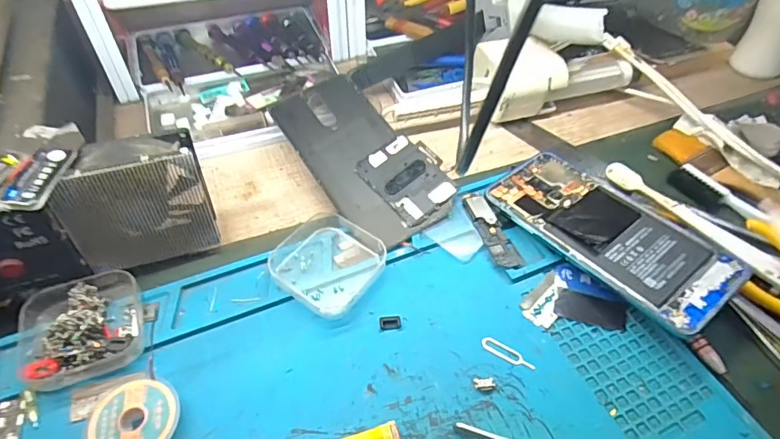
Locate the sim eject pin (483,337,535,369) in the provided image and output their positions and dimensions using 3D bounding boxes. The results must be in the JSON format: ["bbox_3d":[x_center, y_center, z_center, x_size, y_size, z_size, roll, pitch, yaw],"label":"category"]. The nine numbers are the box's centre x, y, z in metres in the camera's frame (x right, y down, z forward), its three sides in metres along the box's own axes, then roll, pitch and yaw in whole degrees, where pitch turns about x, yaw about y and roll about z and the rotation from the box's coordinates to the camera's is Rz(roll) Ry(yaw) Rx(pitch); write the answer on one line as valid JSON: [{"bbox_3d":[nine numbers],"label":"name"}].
[{"bbox_3d":[0.070,0.080,0.293,0.033,0.004,0.007,27,55,19],"label":"sim eject pin"}]

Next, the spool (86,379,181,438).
[{"bbox_3d":[-0.131,0.106,0.256,0.041,0.012,0.042,1,50,-1],"label":"spool"}]

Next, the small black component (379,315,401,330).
[{"bbox_3d":[0.000,0.063,0.303,0.013,0.004,0.008,-6,51,-8],"label":"small black component"}]

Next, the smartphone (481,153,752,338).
[{"bbox_3d":[0.148,0.005,0.337,0.071,0.007,0.160,-32,52,-23],"label":"smartphone"}]

